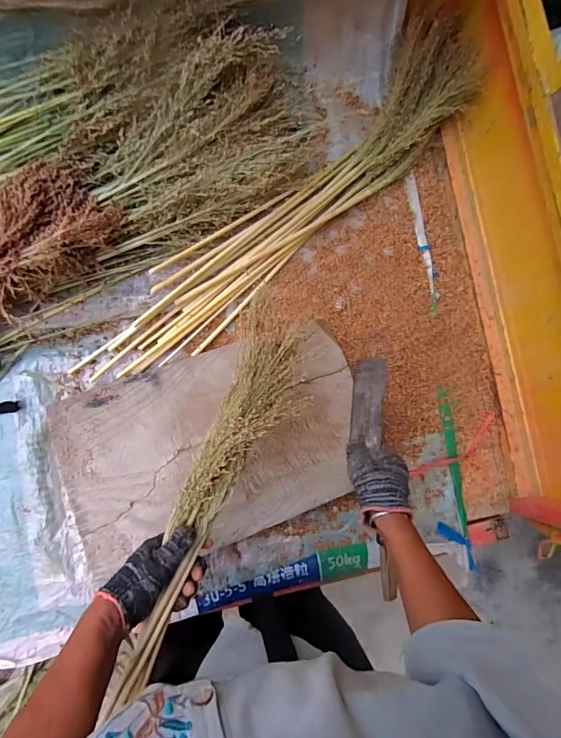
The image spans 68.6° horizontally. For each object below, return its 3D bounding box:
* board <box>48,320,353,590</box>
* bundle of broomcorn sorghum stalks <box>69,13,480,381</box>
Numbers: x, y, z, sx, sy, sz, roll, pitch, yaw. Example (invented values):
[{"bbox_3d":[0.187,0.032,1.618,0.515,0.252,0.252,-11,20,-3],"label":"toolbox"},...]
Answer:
[{"bbox_3d":[-0.096,0.120,0.665,0.473,0.022,0.295,-17,85,-11],"label":"board"},{"bbox_3d":[0.016,-0.285,0.740,0.907,0.083,0.165,-44,91,-12],"label":"bundle of broomcorn sorghum stalks"}]

